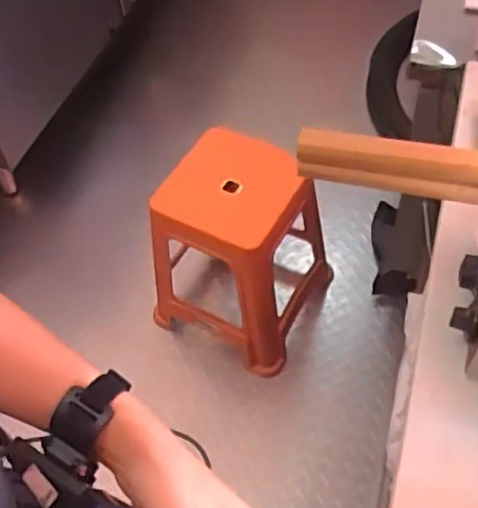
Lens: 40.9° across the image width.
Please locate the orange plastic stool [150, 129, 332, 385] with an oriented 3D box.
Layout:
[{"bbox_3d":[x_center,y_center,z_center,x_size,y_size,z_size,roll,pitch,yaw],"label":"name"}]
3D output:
[{"bbox_3d":[0.013,-0.013,1.547,0.338,0.481,0.360,23,60,19],"label":"orange plastic stool"}]

